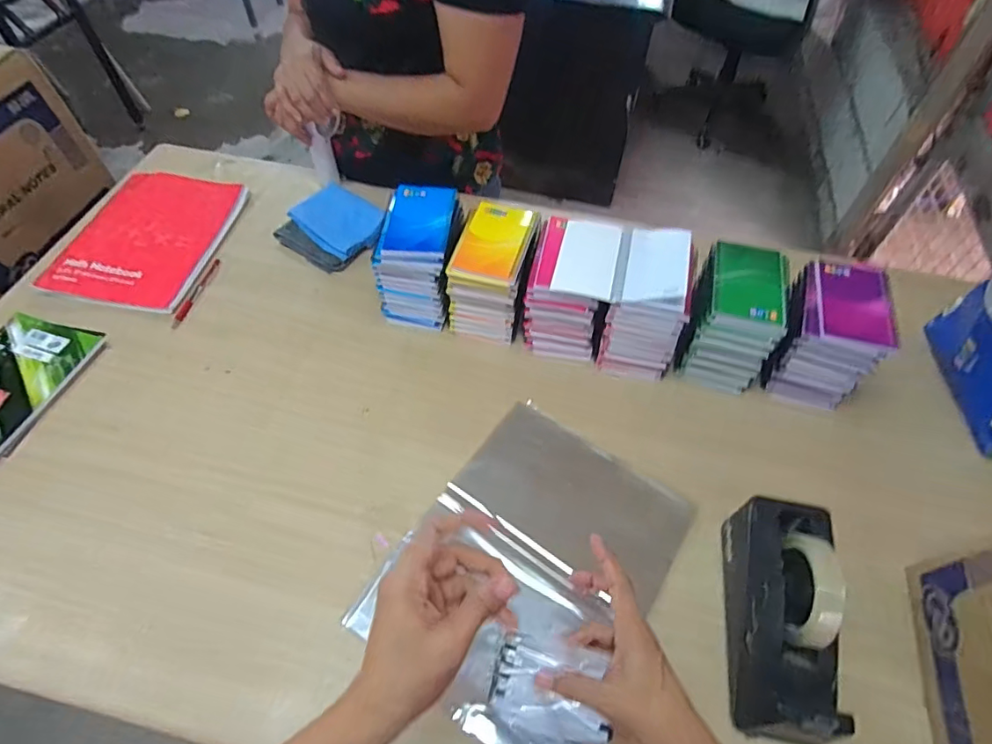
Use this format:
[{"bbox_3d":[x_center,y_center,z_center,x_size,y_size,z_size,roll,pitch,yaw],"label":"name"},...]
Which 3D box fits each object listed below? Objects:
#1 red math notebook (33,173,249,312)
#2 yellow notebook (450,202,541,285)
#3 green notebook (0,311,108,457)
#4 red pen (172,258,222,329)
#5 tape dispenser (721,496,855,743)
[{"bbox_3d":[-0.553,-0.223,0.841,0.229,0.013,0.285,8,56,4],"label":"red math notebook"},{"bbox_3d":[0.000,-0.168,0.678,0.085,0.011,0.127,15,60,9],"label":"yellow notebook"},{"bbox_3d":[-0.637,0.009,0.681,0.151,0.011,0.201,14,56,8],"label":"green notebook"},{"bbox_3d":[-0.444,-0.119,0.785,0.016,0.005,0.135,10,56,5],"label":"red pen"},{"bbox_3d":[0.270,0.226,0.493,0.075,0.123,0.202,9,56,5],"label":"tape dispenser"}]

